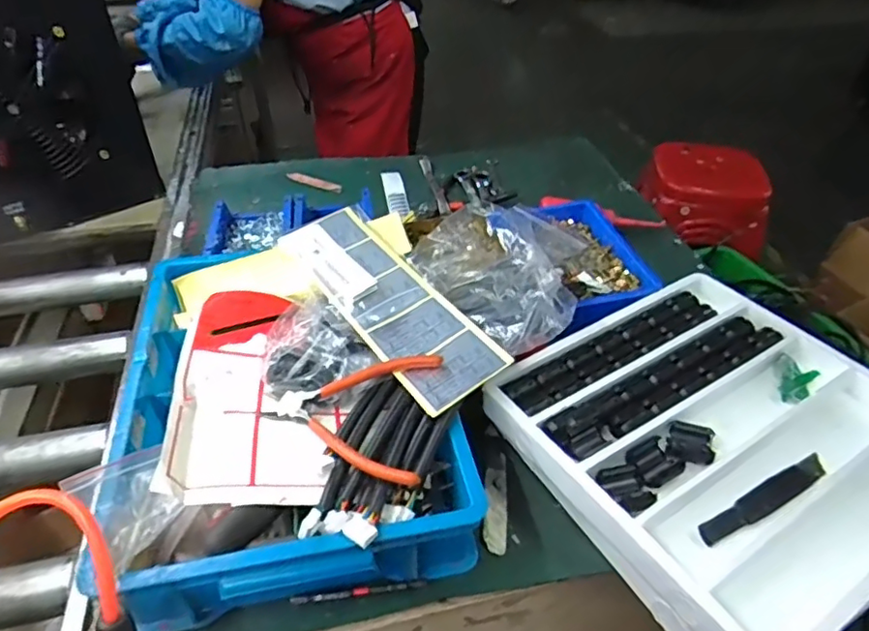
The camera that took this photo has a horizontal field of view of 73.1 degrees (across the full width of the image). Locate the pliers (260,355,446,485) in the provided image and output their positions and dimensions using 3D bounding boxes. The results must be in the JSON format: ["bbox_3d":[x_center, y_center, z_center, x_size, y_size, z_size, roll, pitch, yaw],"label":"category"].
[{"bbox_3d":[-0.066,0.073,0.461,0.127,0.020,0.115,6,41,7],"label":"pliers"}]

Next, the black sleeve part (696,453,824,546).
[{"bbox_3d":[0.255,0.139,0.449,0.140,0.010,0.020,-21,45,-23],"label":"black sleeve part"}]

